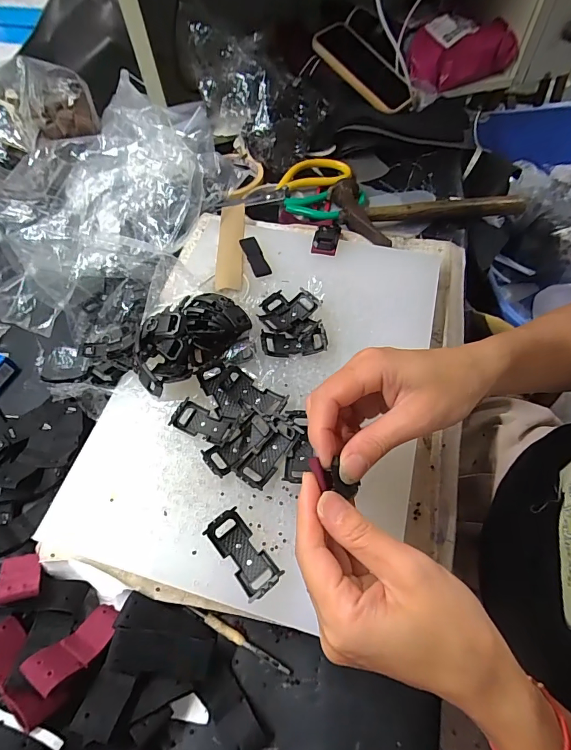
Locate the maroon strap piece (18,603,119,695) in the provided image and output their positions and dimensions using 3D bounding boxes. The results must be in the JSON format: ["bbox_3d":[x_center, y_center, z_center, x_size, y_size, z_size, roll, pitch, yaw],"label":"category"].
[{"bbox_3d":[-0.137,0.177,0.267,0.027,0.063,0.014,31,101,13],"label":"maroon strap piece"}]

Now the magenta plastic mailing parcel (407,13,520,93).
[{"bbox_3d":[0.267,-0.495,0.623,0.166,0.065,0.067,-21,61,-9],"label":"magenta plastic mailing parcel"}]

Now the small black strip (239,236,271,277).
[{"bbox_3d":[-0.032,-0.124,0.428,0.018,0.009,0.057,-19,61,-8],"label":"small black strip"}]

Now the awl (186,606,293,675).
[{"bbox_3d":[-0.034,0.191,0.295,0.085,0.004,0.008,25,64,16],"label":"awl"}]

